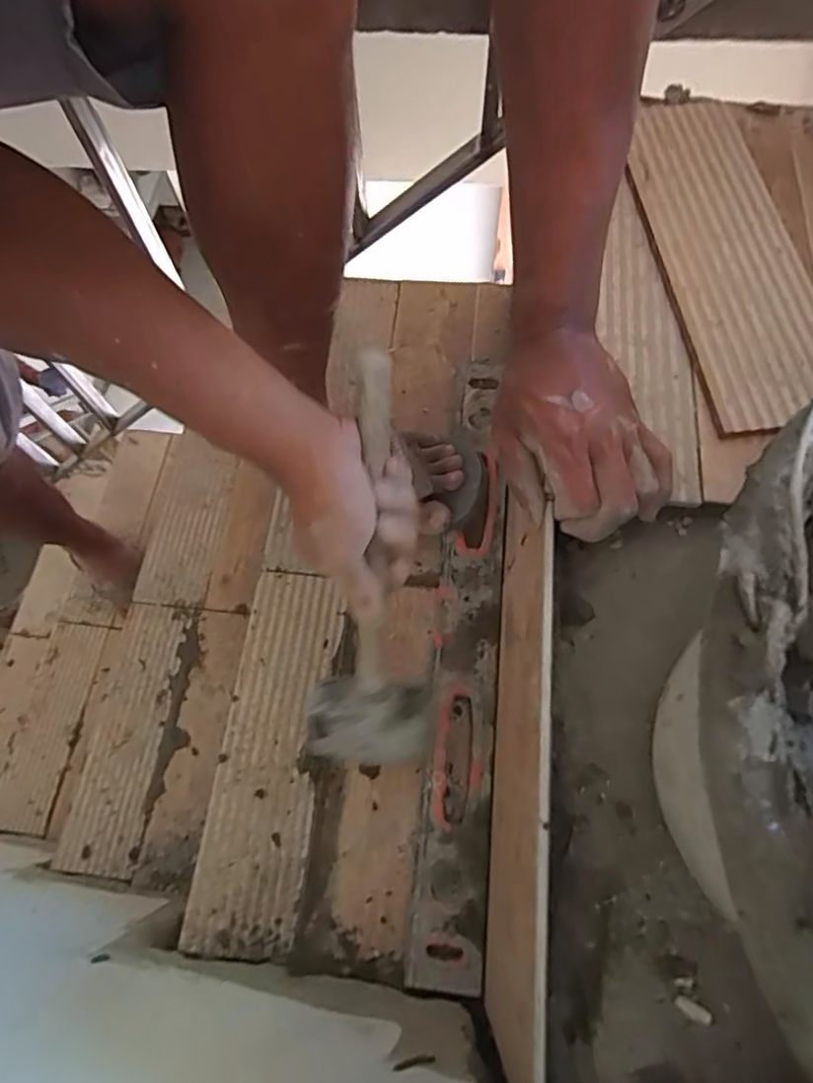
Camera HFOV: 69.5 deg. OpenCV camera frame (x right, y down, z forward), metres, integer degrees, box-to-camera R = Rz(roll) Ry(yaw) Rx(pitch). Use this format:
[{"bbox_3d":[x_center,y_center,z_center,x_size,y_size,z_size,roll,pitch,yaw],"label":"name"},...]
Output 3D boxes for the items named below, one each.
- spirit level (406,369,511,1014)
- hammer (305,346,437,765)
[{"bbox_3d":[0.058,0.074,0.556,0.065,0.030,0.576,6,69,5],"label":"spirit level"},{"bbox_3d":[-0.026,0.022,0.402,0.090,0.031,0.285,0,102,3],"label":"hammer"}]

